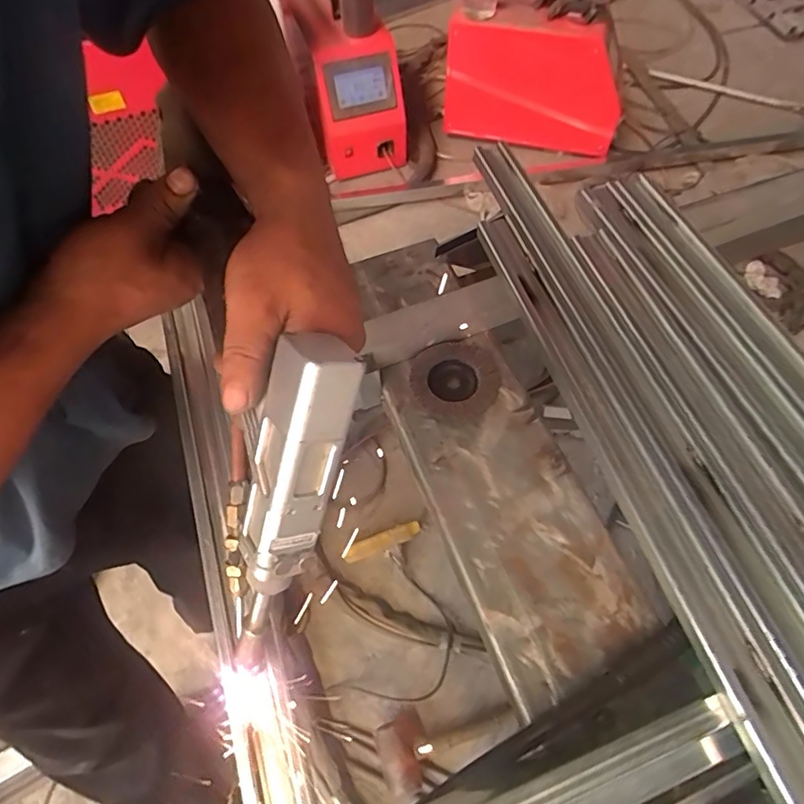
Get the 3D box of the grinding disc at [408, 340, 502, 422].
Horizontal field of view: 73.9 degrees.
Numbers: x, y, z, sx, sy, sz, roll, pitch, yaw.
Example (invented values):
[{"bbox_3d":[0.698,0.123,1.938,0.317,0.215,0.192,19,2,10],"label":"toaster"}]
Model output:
[{"bbox_3d":[0.059,-0.024,0.594,0.097,0.011,0.096,-1,60,1],"label":"grinding disc"}]

